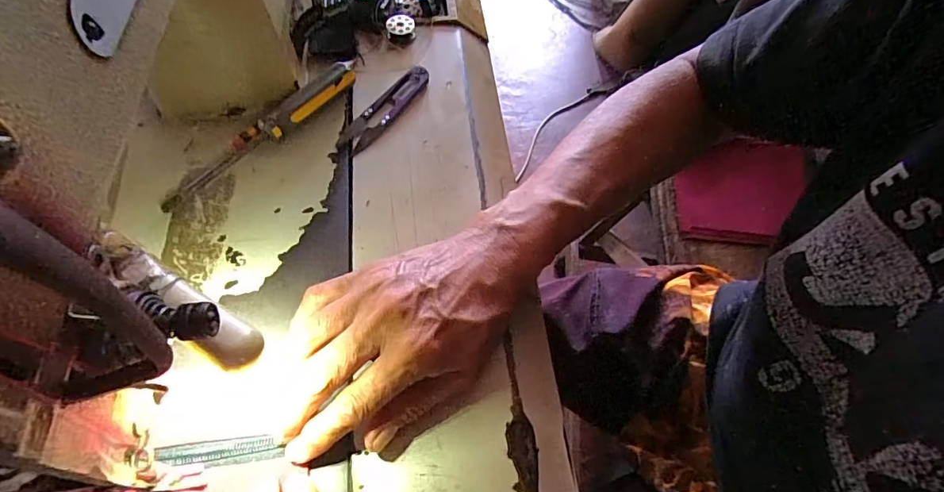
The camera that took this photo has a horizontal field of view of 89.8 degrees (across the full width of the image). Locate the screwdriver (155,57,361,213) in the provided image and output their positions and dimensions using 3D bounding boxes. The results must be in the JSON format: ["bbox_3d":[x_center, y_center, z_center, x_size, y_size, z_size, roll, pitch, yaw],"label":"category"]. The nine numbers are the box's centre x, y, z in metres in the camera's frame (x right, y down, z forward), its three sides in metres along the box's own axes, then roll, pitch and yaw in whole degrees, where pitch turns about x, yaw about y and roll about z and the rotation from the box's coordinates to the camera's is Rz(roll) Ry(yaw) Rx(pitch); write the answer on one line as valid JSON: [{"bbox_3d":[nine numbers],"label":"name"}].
[{"bbox_3d":[-0.150,-0.090,0.355,0.026,0.017,0.181,36,65,16],"label":"screwdriver"}]

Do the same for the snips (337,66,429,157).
[{"bbox_3d":[-0.067,-0.110,0.377,0.025,0.008,0.097,33,64,15],"label":"snips"}]

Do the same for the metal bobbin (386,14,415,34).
[{"bbox_3d":[-0.063,-0.193,0.415,0.019,0.009,0.023,41,66,18],"label":"metal bobbin"}]

